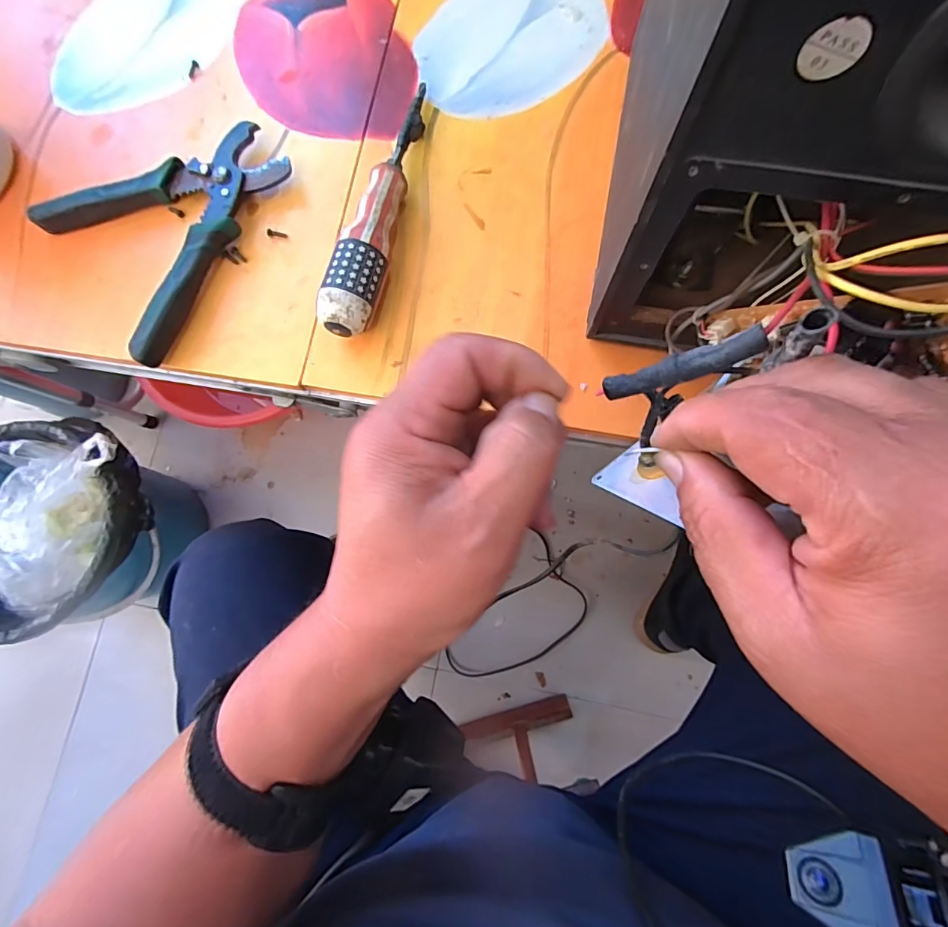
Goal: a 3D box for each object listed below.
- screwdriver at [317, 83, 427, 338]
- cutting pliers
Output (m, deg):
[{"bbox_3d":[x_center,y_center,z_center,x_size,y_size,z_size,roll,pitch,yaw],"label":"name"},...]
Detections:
[{"bbox_3d":[-0.057,-0.163,0.289,0.027,0.038,0.179,11,82,5],"label":"screwdriver"},{"bbox_3d":[-0.217,-0.164,0.308,0.129,0.021,0.165,28,83,7],"label":"cutting pliers"}]

